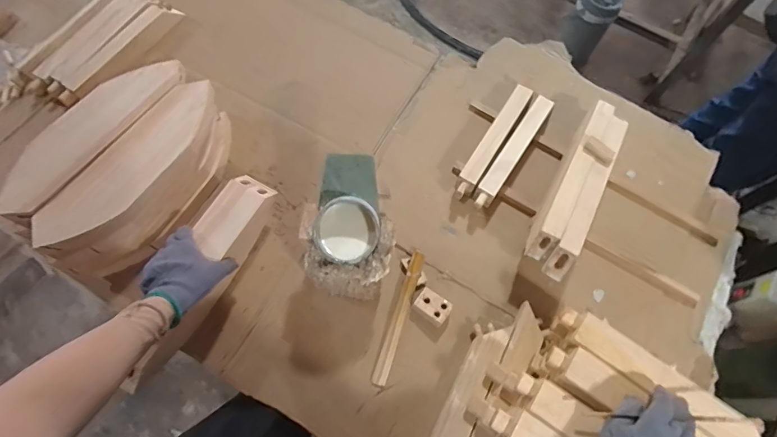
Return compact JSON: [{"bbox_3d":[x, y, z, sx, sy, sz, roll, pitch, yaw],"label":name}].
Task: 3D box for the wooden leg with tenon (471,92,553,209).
[{"bbox_3d":[0.212,-0.112,0.736,0.033,0.041,0.243,32,72,11],"label":"wooden leg with tenon"}]

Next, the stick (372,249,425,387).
[{"bbox_3d":[0.018,0.148,0.659,0.023,0.010,0.208,18,70,6],"label":"stick"}]

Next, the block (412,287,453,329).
[{"bbox_3d":[0.067,0.136,0.655,0.053,0.023,0.039,35,72,12],"label":"block"}]

